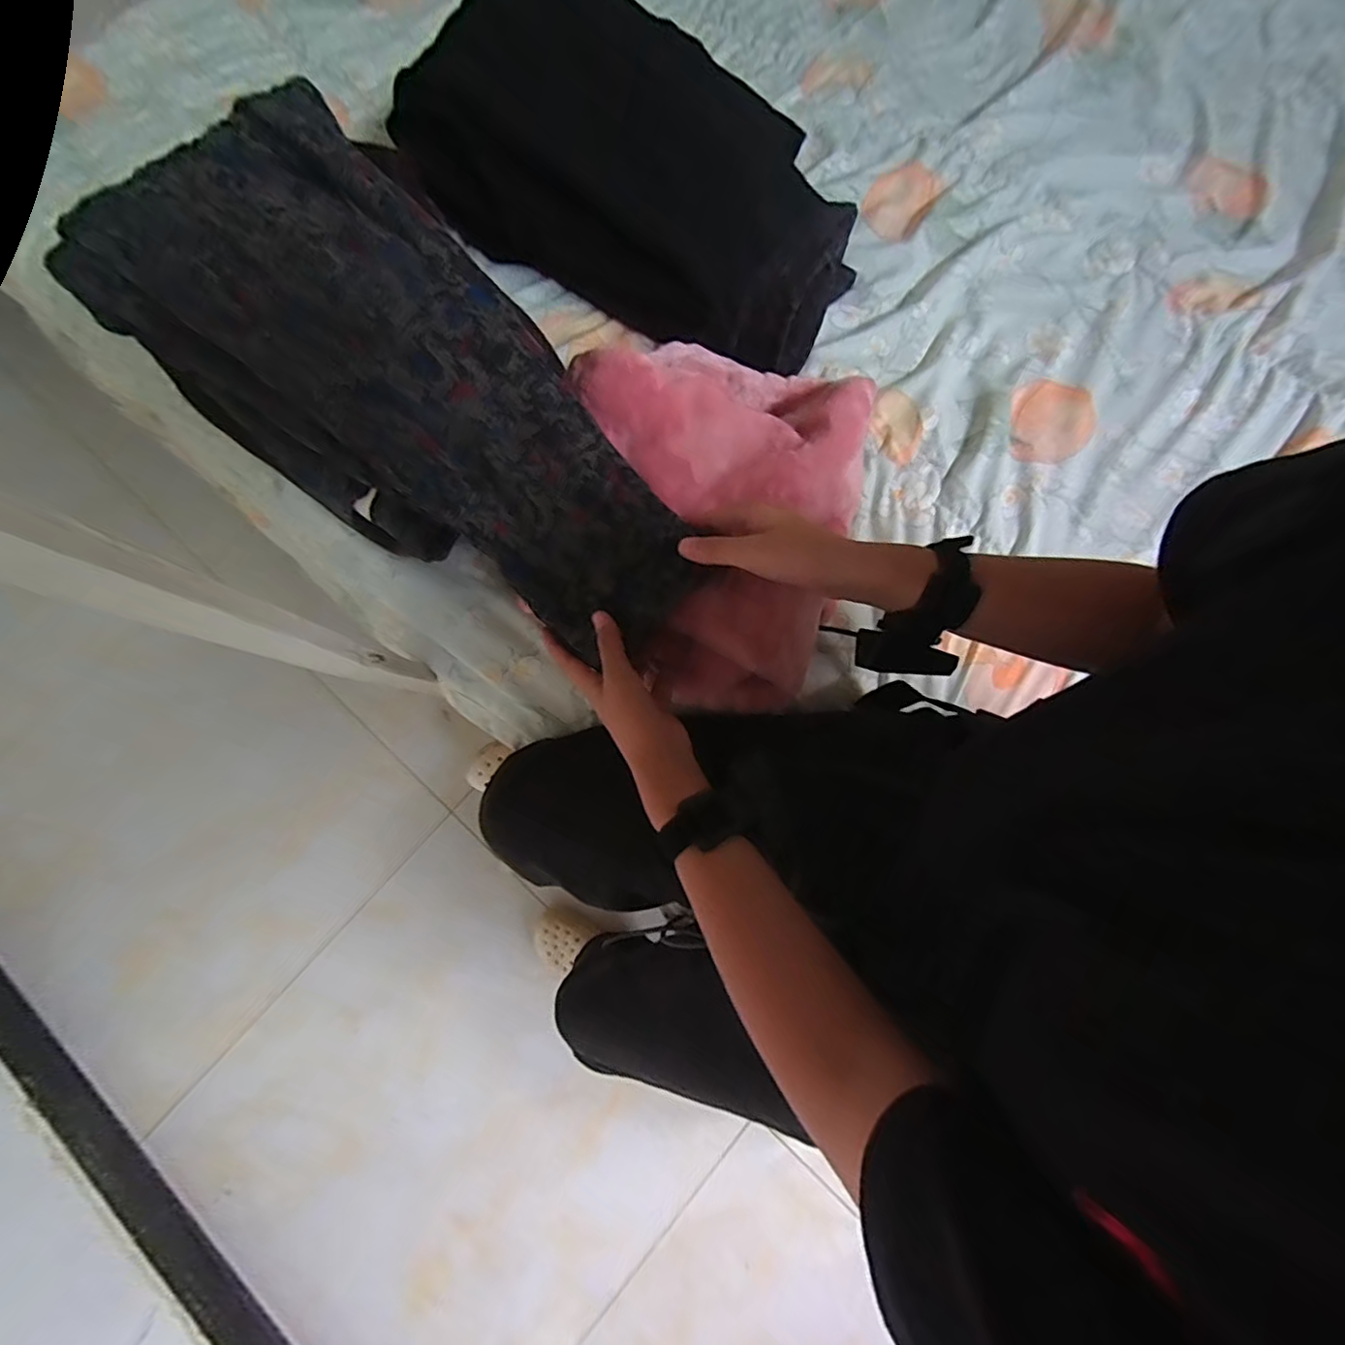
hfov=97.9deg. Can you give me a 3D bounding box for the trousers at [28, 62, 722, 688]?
[{"bbox_3d":[-0.206,-0.224,0.461,0.549,0.090,0.214,41,78,3],"label":"trousers"}]

